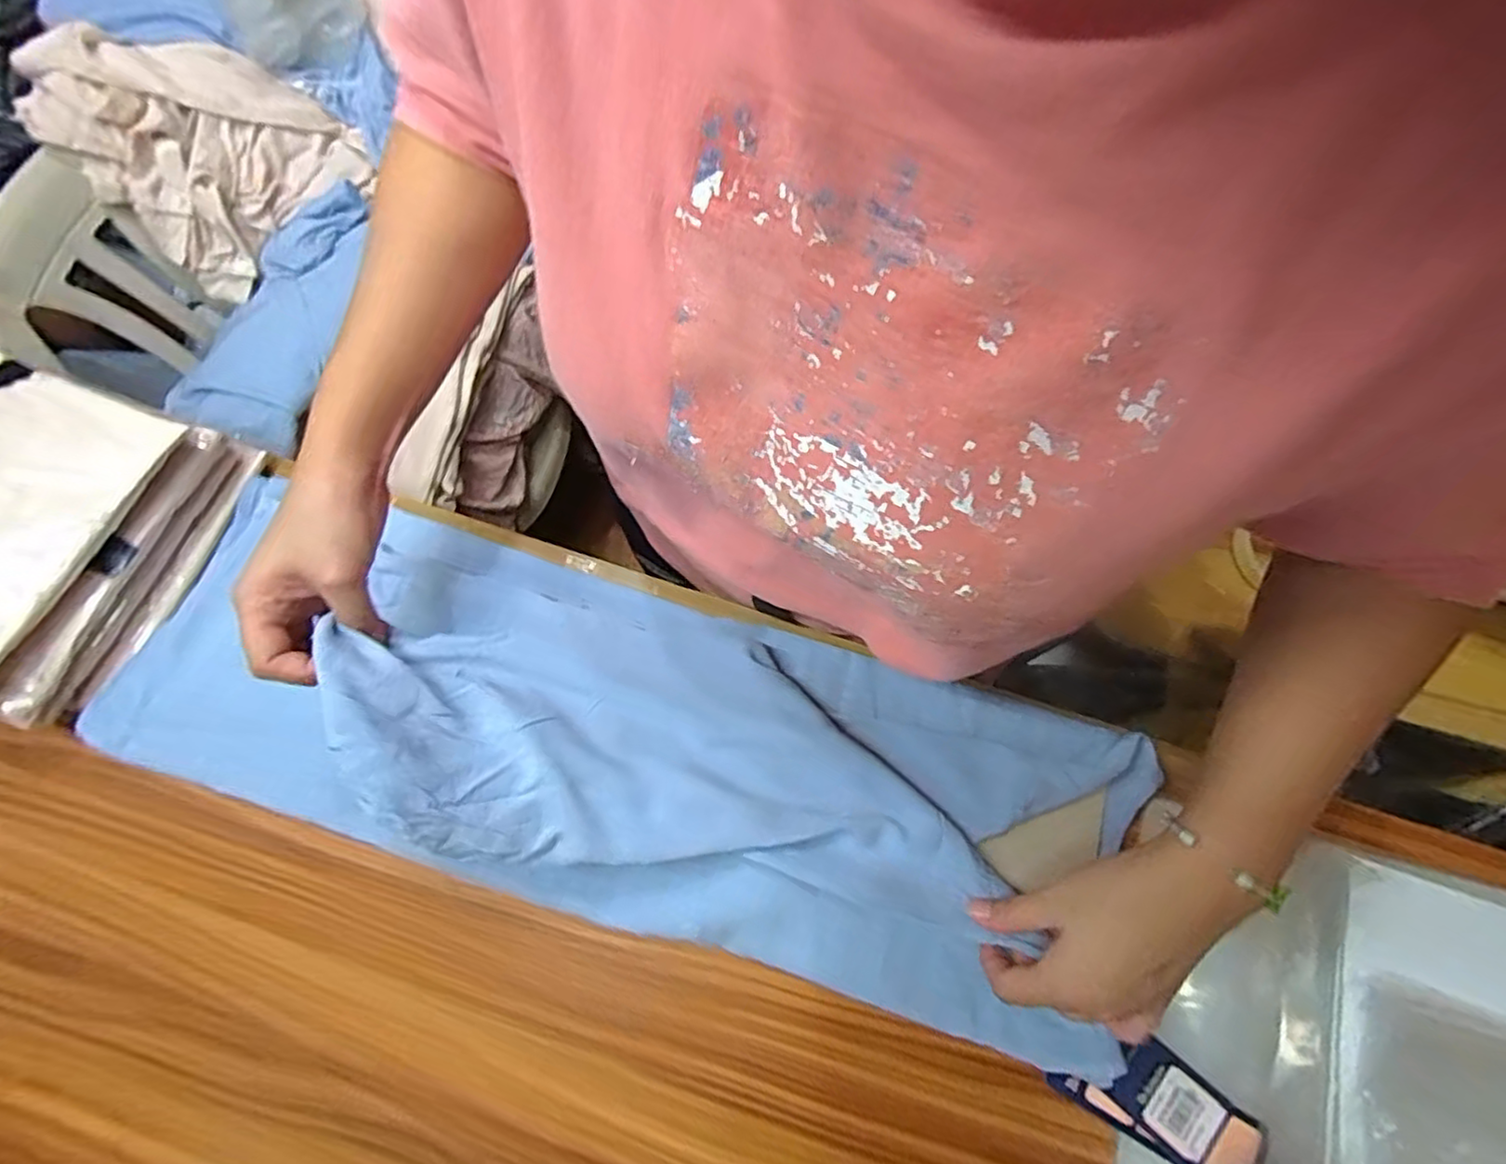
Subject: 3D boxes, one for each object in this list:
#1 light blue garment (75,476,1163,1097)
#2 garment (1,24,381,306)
[{"bbox_3d":[-0.002,0.130,0.409,0.481,0.111,0.207,14,73,-7],"label":"light blue garment"},{"bbox_3d":[-0.663,-0.542,0.810,0.221,0.172,0.277,43,77,12],"label":"garment"}]

